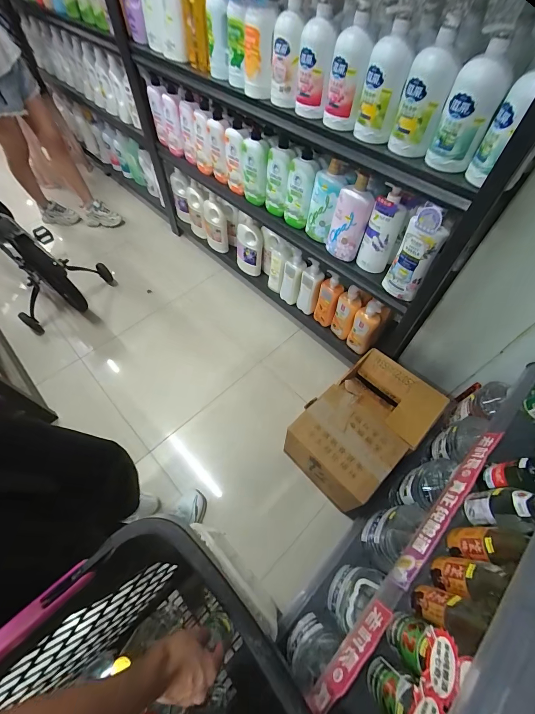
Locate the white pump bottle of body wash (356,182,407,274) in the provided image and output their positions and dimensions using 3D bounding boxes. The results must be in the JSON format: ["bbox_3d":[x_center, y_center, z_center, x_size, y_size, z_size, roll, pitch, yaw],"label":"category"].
[{"bbox_3d":[0.330,-0.357,0.868,0.088,0.231,0.054,32,63,18],"label":"white pump bottle of body wash"}]

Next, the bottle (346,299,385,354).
[{"bbox_3d":[0.362,-0.110,1.137,0.085,0.234,0.070,23,61,13],"label":"bottle"}]

